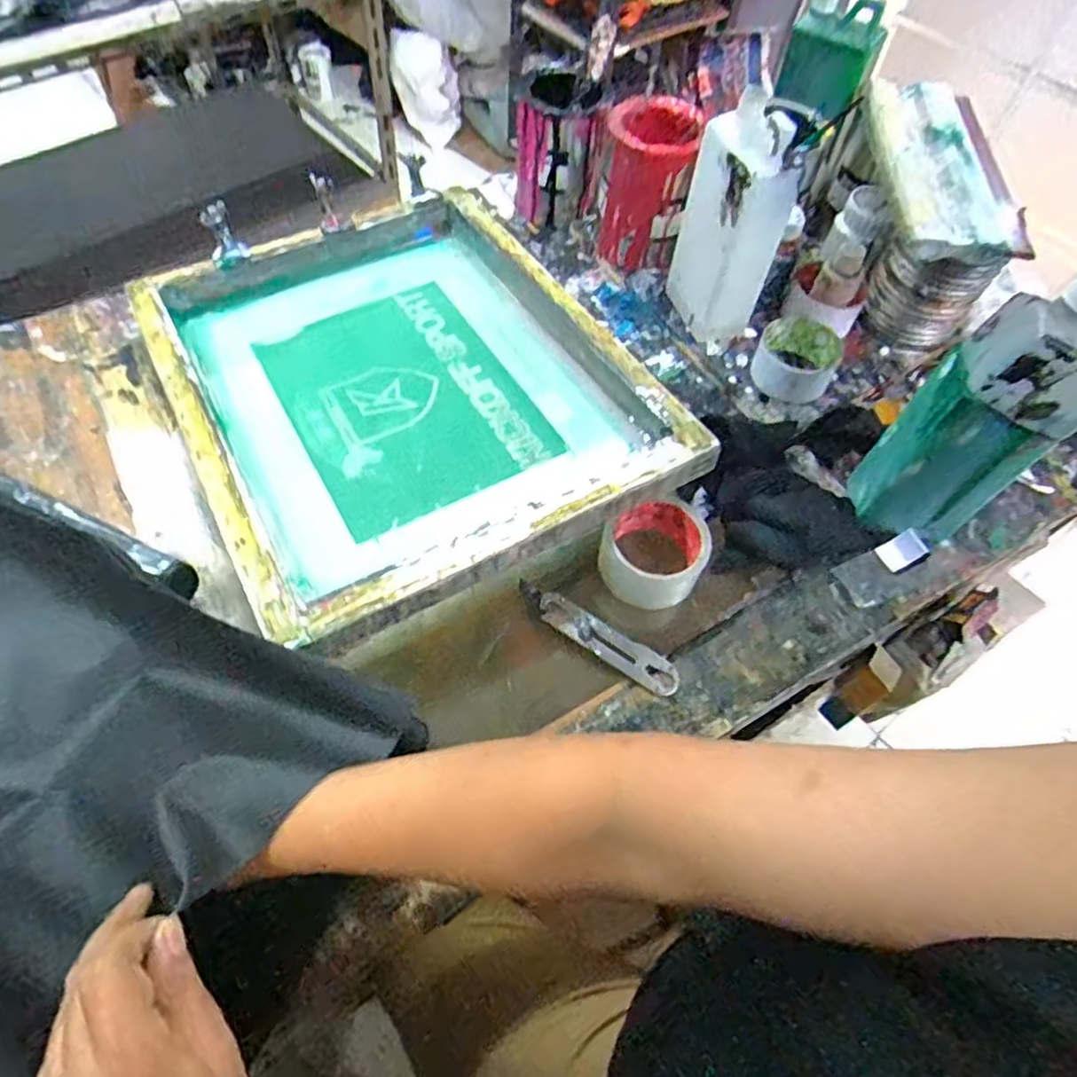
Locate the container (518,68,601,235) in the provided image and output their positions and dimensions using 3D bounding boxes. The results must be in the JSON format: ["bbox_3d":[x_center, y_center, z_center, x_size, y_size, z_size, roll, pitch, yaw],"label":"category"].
[{"bbox_3d":[0.023,-0.473,0.810,0.093,0.149,0.080,-11,60,-10],"label":"container"}]

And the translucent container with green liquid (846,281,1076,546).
[{"bbox_3d":[0.366,-0.107,0.550,0.114,0.257,0.090,10,58,2],"label":"translucent container with green liquid"}]

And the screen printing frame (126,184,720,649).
[{"bbox_3d":[-0.136,-0.160,0.657,0.397,0.063,0.493,-26,58,-16],"label":"screen printing frame"}]

